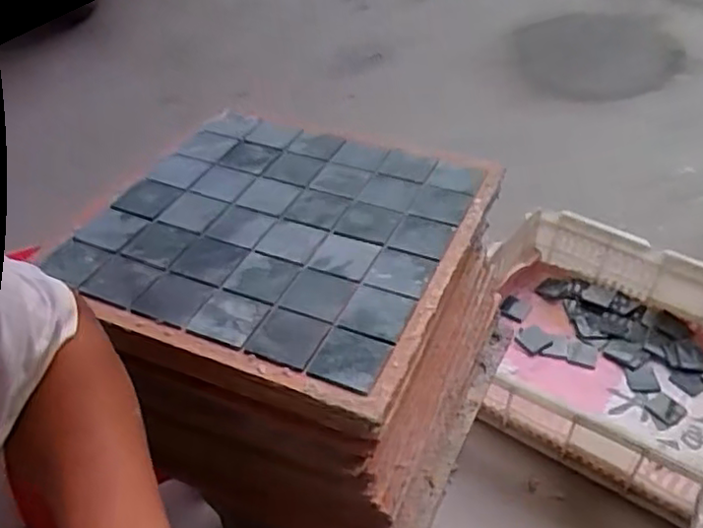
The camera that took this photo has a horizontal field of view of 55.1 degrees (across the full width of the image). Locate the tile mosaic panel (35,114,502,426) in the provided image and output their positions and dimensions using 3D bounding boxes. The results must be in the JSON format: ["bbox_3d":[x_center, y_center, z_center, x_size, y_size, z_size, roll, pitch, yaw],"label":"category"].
[{"bbox_3d":[-0.069,-0.030,0.585,0.307,0.011,0.282,18,54,16],"label":"tile mosaic panel"}]

